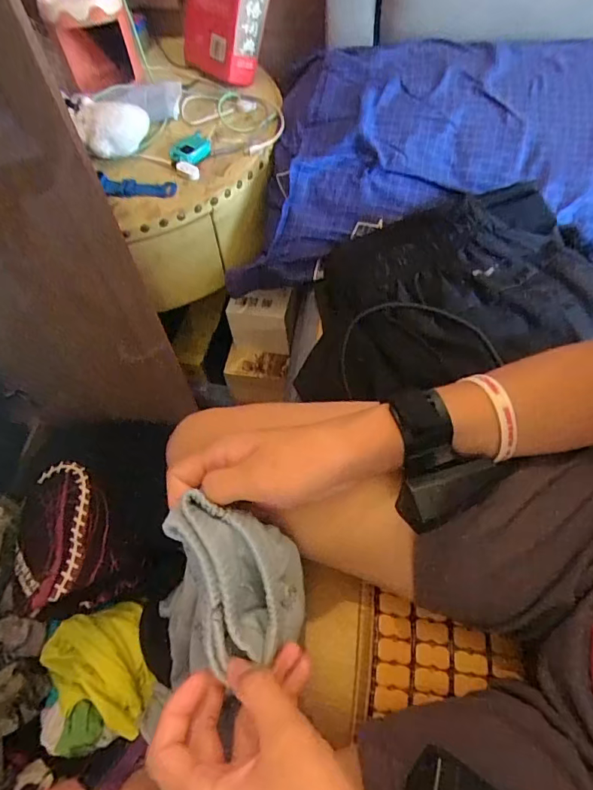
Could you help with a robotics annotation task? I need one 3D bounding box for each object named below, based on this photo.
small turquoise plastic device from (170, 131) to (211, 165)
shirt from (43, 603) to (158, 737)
[{"bbox_3d":[-0.136,-0.313,0.604,0.034,0.025,0.054,31,65,19],"label":"small turquoise plastic device"},{"bbox_3d":[-0.292,0.413,0.699,0.134,0.075,0.185,-21,60,-10],"label":"shirt"}]

